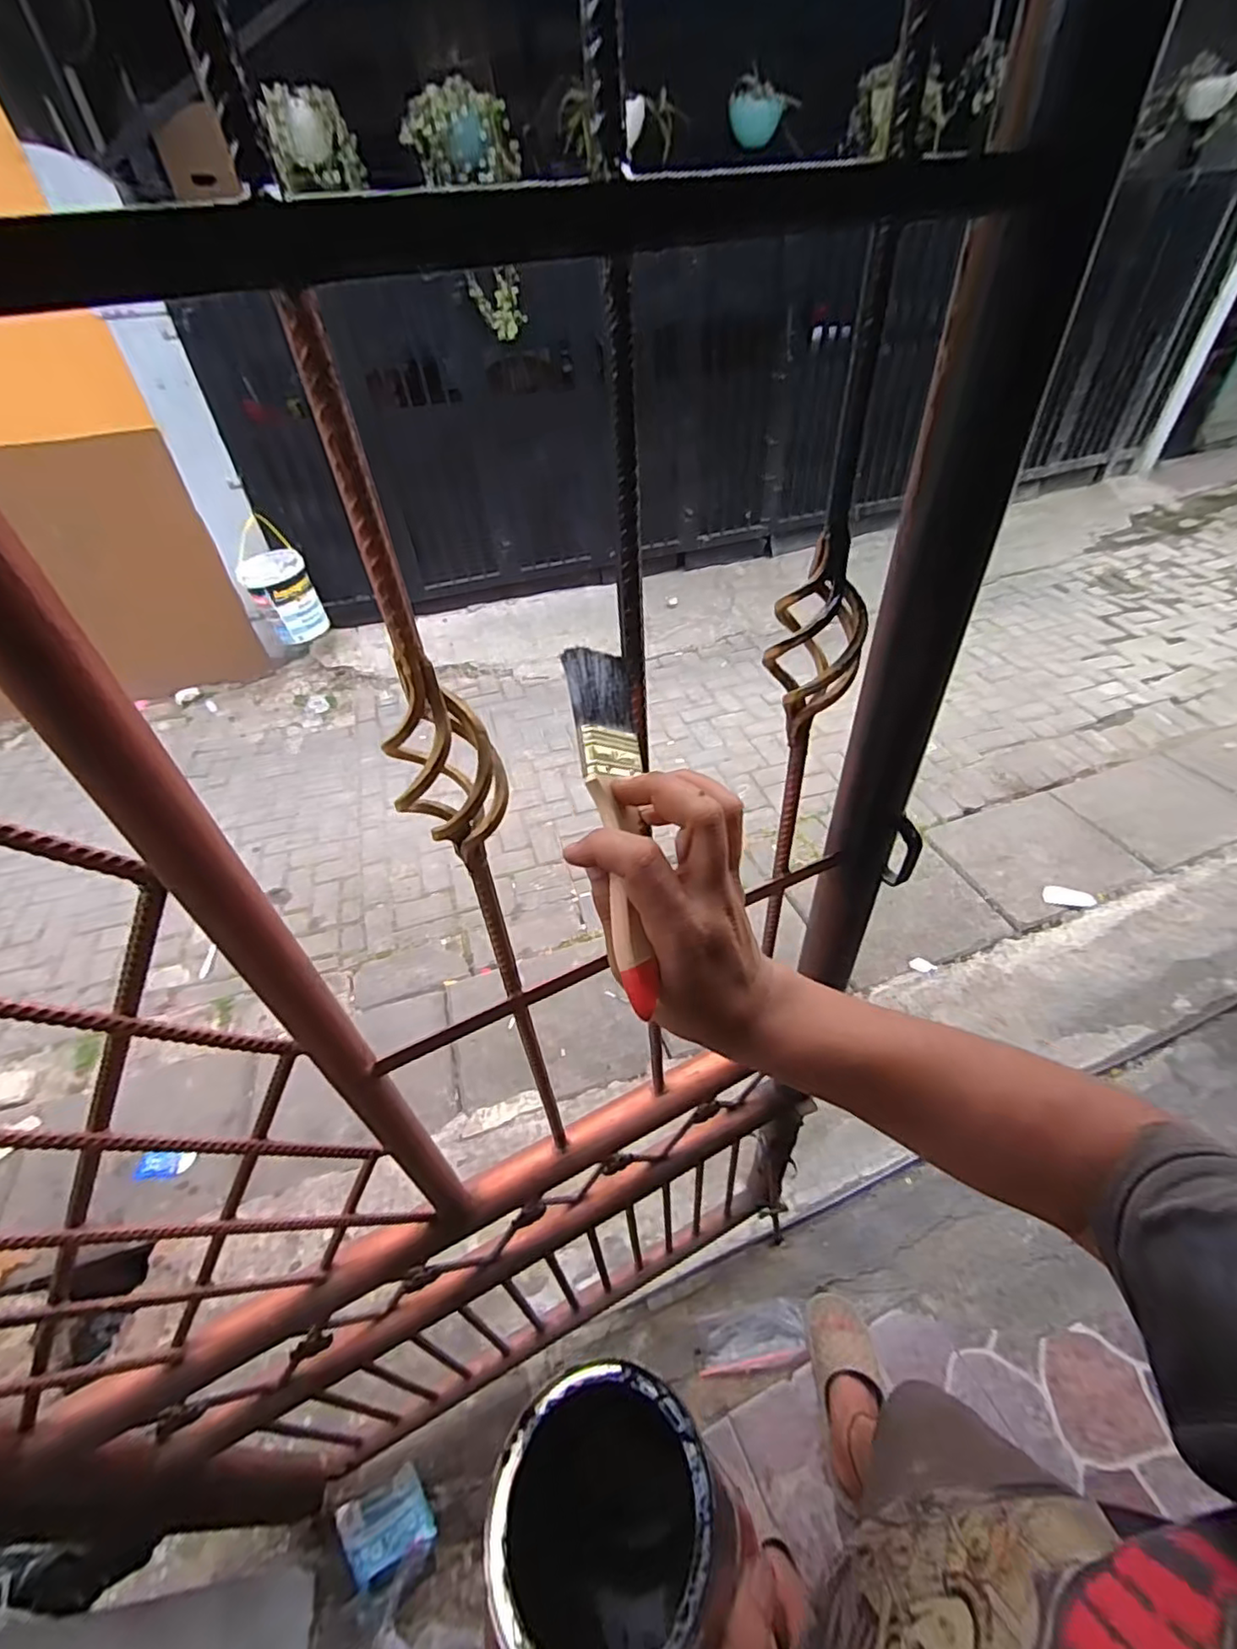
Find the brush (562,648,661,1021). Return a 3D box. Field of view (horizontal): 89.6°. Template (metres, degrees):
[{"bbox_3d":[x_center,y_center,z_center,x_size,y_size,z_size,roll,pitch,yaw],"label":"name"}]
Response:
[{"bbox_3d":[0.000,-0.003,0.288,0.036,0.009,0.172,7,69,-38],"label":"brush"}]

